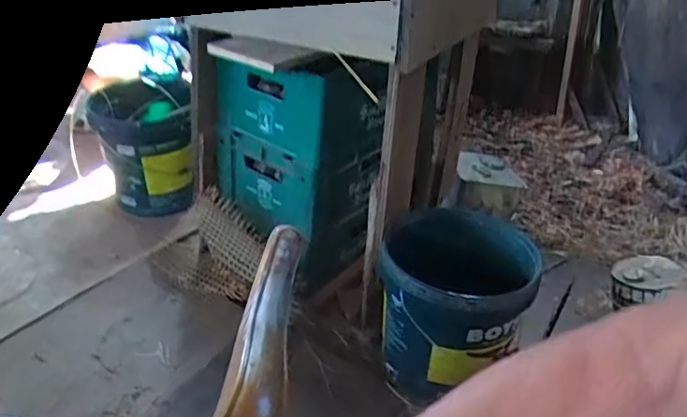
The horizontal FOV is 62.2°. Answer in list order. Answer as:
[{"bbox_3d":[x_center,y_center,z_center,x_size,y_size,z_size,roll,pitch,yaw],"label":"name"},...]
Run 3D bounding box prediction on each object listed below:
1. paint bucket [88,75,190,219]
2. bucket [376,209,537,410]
[{"bbox_3d":[-0.600,-0.182,1.734,0.265,0.351,0.316,-11,32,-18],"label":"paint bucket"},{"bbox_3d":[0.230,0.198,1.185,0.290,0.304,0.279,0,30,0],"label":"bucket"}]

